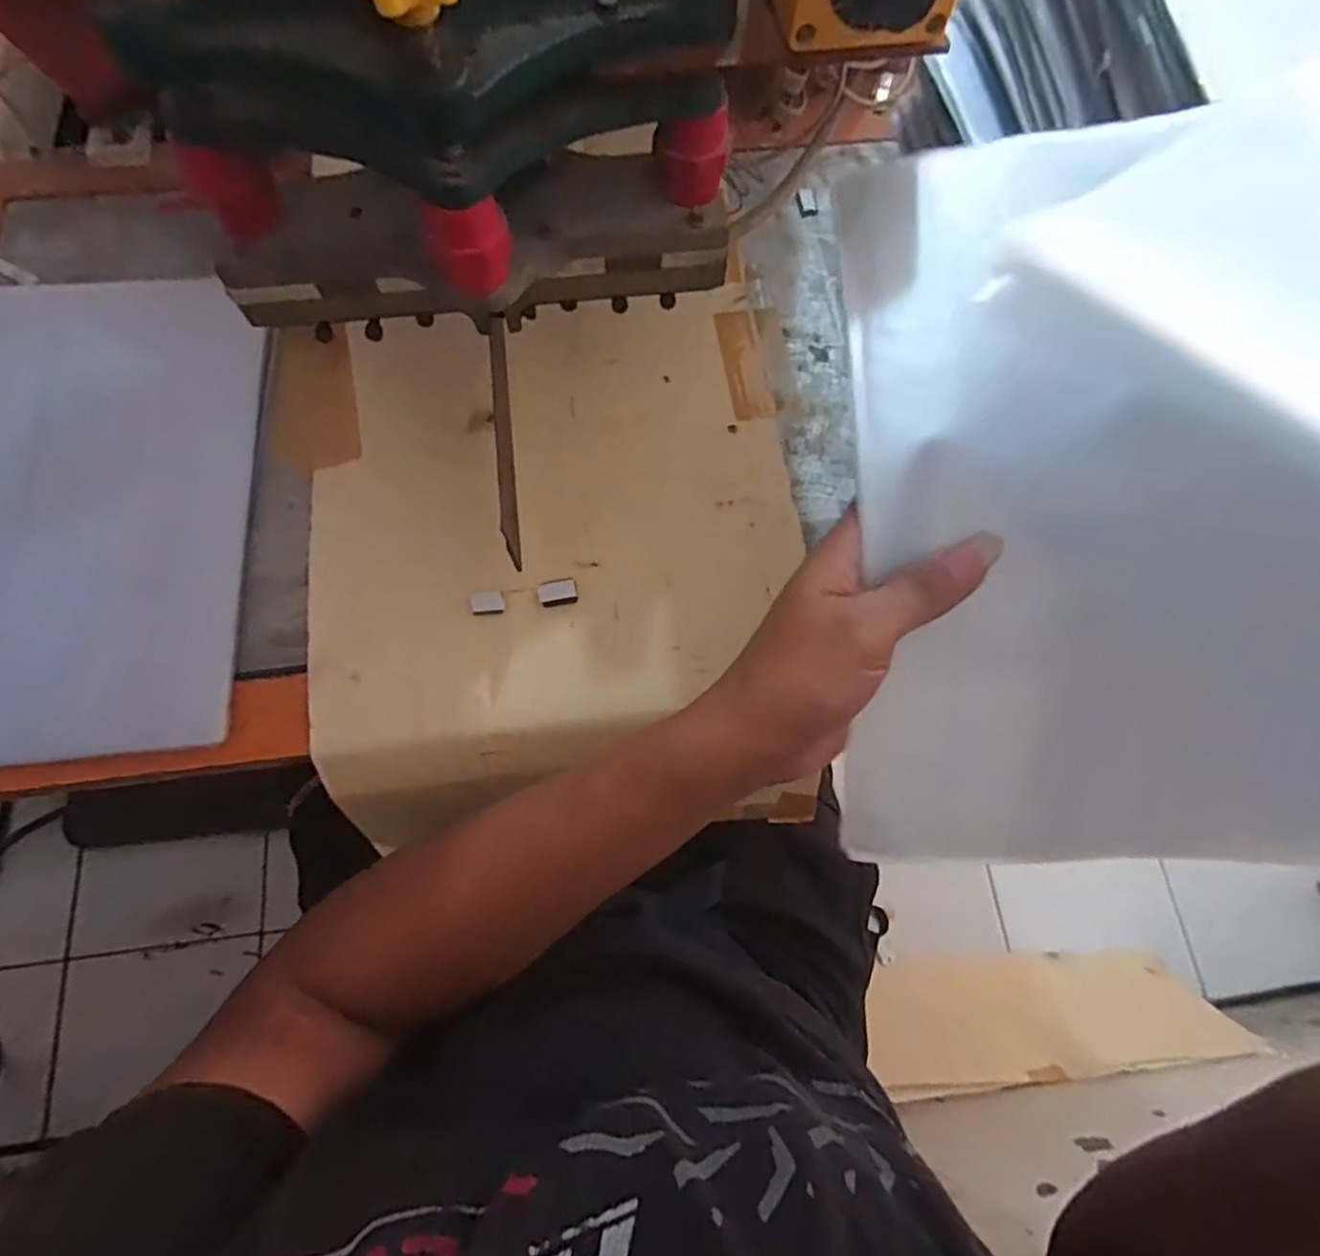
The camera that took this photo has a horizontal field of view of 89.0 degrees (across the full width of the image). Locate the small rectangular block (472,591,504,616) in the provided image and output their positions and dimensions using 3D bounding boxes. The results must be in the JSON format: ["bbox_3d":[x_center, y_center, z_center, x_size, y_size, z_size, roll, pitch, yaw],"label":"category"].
[{"bbox_3d":[-0.104,-0.015,0.404,0.018,0.004,0.013,-6,71,-2],"label":"small rectangular block"}]

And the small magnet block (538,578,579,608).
[{"bbox_3d":[-0.062,-0.022,0.407,0.022,0.007,0.015,-12,71,-4],"label":"small magnet block"}]

